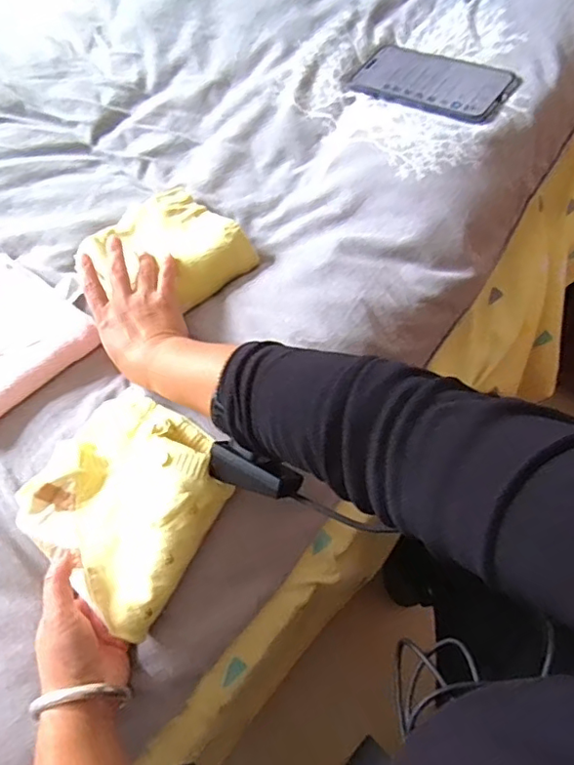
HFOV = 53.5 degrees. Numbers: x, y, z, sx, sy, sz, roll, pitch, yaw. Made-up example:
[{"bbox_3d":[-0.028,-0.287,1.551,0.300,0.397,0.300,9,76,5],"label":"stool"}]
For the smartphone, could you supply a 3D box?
[{"bbox_3d":[0.155,-0.321,0.606,0.167,0.007,0.080,31,69,27],"label":"smartphone"}]

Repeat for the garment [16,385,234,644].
[{"bbox_3d":[-0.130,0.085,0.457,0.158,0.053,0.154,34,69,16],"label":"garment"}]

